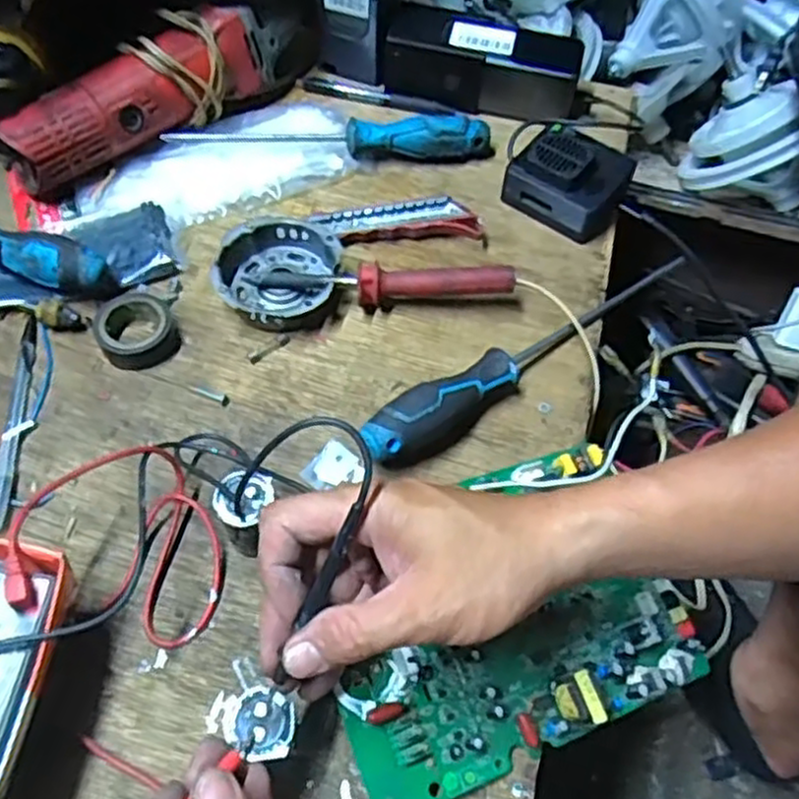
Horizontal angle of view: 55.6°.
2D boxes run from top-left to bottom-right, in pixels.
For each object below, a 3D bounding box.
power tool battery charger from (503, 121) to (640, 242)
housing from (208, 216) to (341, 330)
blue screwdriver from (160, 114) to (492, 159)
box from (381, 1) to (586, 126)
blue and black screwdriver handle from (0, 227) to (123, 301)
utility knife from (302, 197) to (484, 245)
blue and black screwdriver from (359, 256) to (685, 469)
[{"bbox_3d":[0.131,-0.169,0.578,0.081,0.049,0.070,34,63,16],"label":"power tool battery charger"},{"bbox_3d":[-0.084,-0.087,0.526,0.081,0.029,0.088,5,58,-1],"label":"housing"},{"bbox_3d":[-0.051,-0.207,0.592,0.243,0.037,0.025,-2,59,-5],"label":"blue screwdriver"},{"bbox_3d":[0.070,-0.279,0.630,0.162,0.058,0.060,15,59,6],"label":"box"},{"bbox_3d":[-0.250,-0.098,0.514,0.115,0.032,0.031,19,59,8],"label":"blue and black screwdriver handle"},{"bbox_3d":[-0.001,-0.134,0.565,0.121,0.018,0.035,-3,59,-5],"label":"utility knife"},{"bbox_3d":[0.095,-0.033,0.500,0.276,0.041,0.031,-31,65,-20],"label":"blue and black screwdriver"}]

